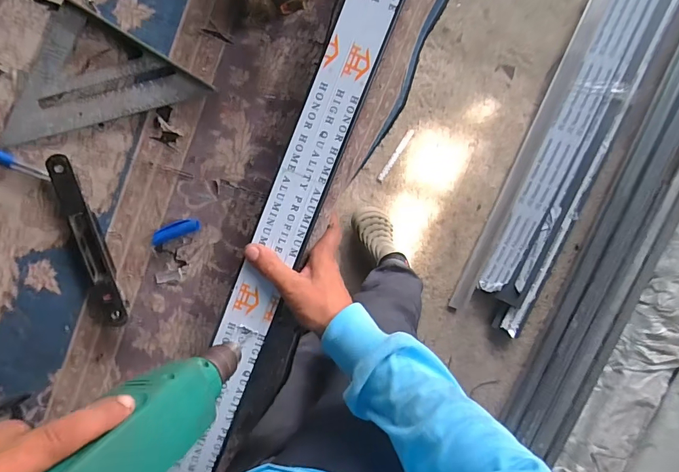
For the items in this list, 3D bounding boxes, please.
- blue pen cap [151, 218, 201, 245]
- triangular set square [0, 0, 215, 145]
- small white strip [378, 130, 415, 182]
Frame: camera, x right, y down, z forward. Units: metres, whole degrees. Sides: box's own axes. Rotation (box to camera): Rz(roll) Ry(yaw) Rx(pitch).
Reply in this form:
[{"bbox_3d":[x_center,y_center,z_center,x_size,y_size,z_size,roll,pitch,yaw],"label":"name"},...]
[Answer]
[{"bbox_3d":[-0.182,-0.006,0.452,0.056,0.008,0.018,-20,96,1],"label":"blue pen cap"},{"bbox_3d":[-0.265,-0.183,0.432,0.222,0.014,0.118,-14,96,0],"label":"triangular set square"},{"bbox_3d":[0.165,-0.236,1.193,0.020,0.008,0.176,35,94,-4],"label":"small white strip"}]

